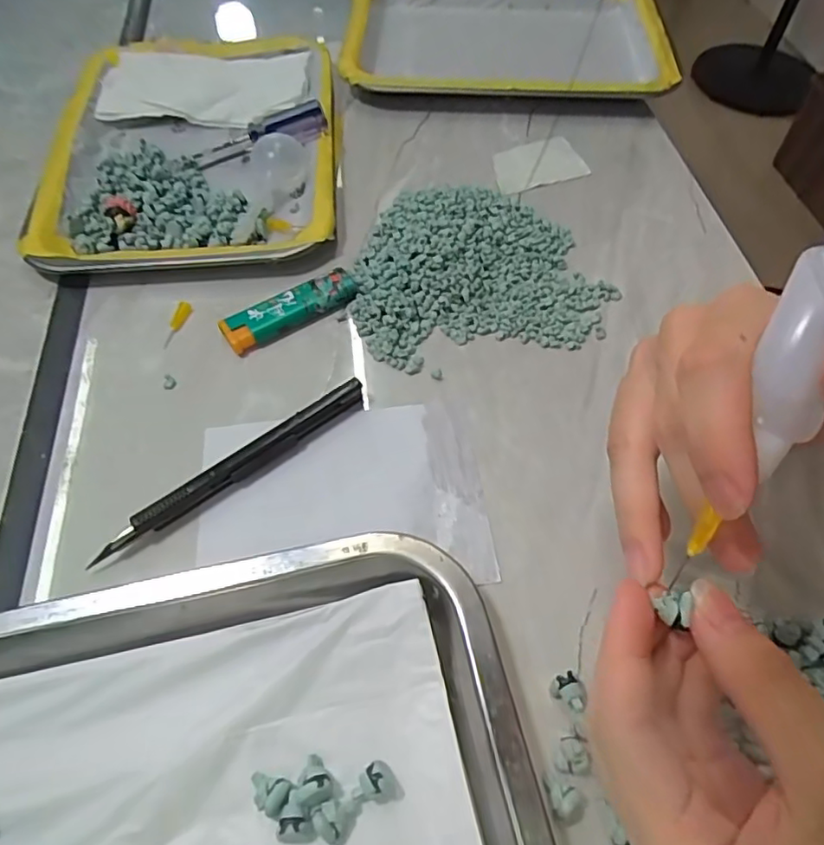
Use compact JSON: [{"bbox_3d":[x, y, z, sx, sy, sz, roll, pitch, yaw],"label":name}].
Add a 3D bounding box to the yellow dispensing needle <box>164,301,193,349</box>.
[{"bbox_3d":[-0.137,-0.057,0.342,0.008,0.006,0.031,10,56,7],"label":"yellow dispensing needle"}]

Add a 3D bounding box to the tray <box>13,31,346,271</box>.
[{"bbox_3d":[-0.148,-0.202,0.410,0.184,0.025,0.252,-6,56,-4],"label":"tray"}]

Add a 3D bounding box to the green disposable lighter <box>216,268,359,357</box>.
[{"bbox_3d":[-0.070,-0.065,0.340,0.079,0.013,0.024,-31,61,-19],"label":"green disposable lighter"}]

